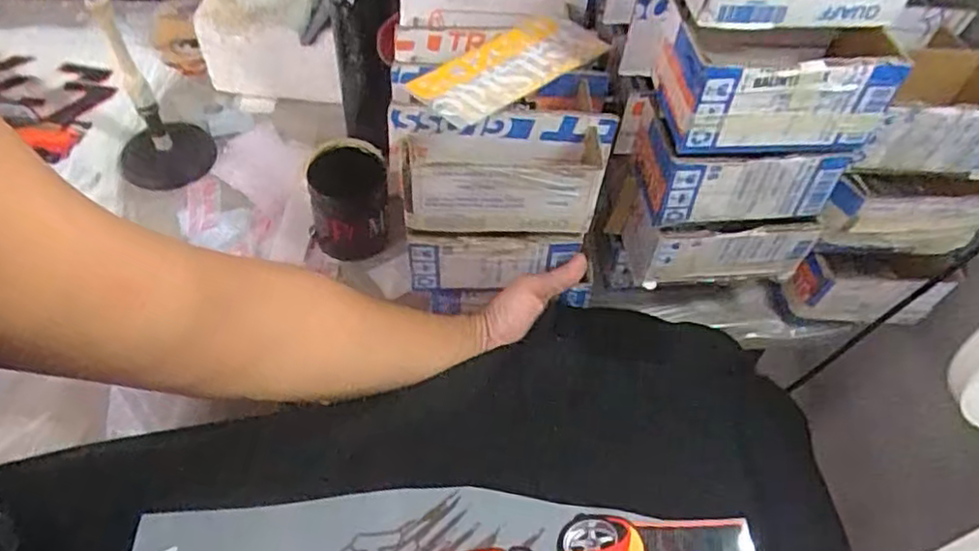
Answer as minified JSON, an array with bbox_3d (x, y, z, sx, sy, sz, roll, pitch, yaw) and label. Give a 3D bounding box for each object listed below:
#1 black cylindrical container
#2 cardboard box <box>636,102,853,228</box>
[{"bbox_3d":[-0.154,-0.081,0.742,0.085,0.098,0.083,-1,52,-3],"label":"black cylindrical container"},{"bbox_3d":[0.216,-0.103,0.594,0.161,0.075,0.089,-3,52,-5],"label":"cardboard box"}]

